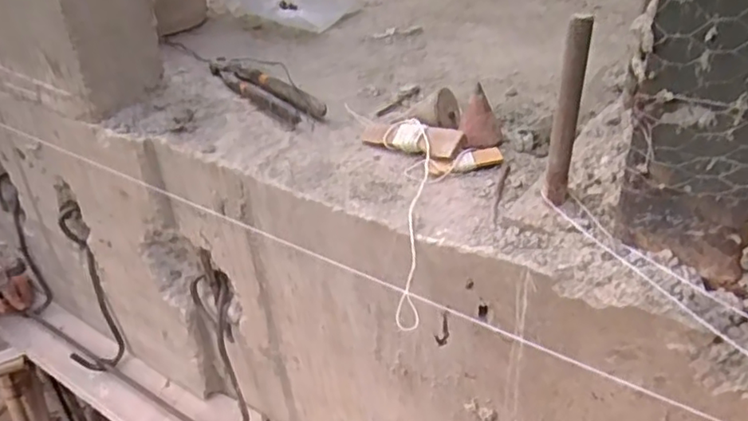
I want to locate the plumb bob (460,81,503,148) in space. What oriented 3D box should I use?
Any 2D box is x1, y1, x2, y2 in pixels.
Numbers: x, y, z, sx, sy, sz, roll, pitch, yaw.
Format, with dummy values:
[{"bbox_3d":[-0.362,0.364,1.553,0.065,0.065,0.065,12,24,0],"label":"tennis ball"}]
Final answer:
[{"bbox_3d":[0.098,-0.084,0.558,0.040,0.047,0.037,5,33,12],"label":"plumb bob"}]

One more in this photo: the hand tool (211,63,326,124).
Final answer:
[{"bbox_3d":[-0.127,-0.136,0.691,0.040,0.016,0.206,-26,39,-31],"label":"hand tool"}]

